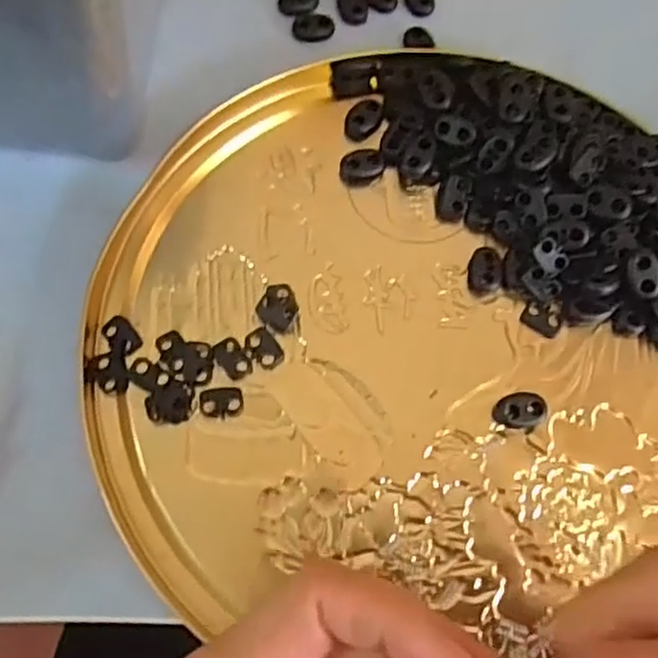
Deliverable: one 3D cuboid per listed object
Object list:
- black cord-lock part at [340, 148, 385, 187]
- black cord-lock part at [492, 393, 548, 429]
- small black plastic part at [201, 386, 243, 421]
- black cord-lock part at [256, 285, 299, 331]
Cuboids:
[{"bbox_3d":[0.016,-0.078,0.334,0.021,0.006,0.016,-2,71,-4],"label":"black cord-lock part"},{"bbox_3d":[0.083,0.035,0.298,0.023,0.005,0.015,1,71,-3],"label":"black cord-lock part"},{"bbox_3d":[-0.046,0.031,0.297,0.018,0.004,0.013,-7,71,-6],"label":"small black plastic part"},{"bbox_3d":[-0.022,-0.010,0.310,0.017,0.004,0.020,28,72,6],"label":"black cord-lock part"}]

